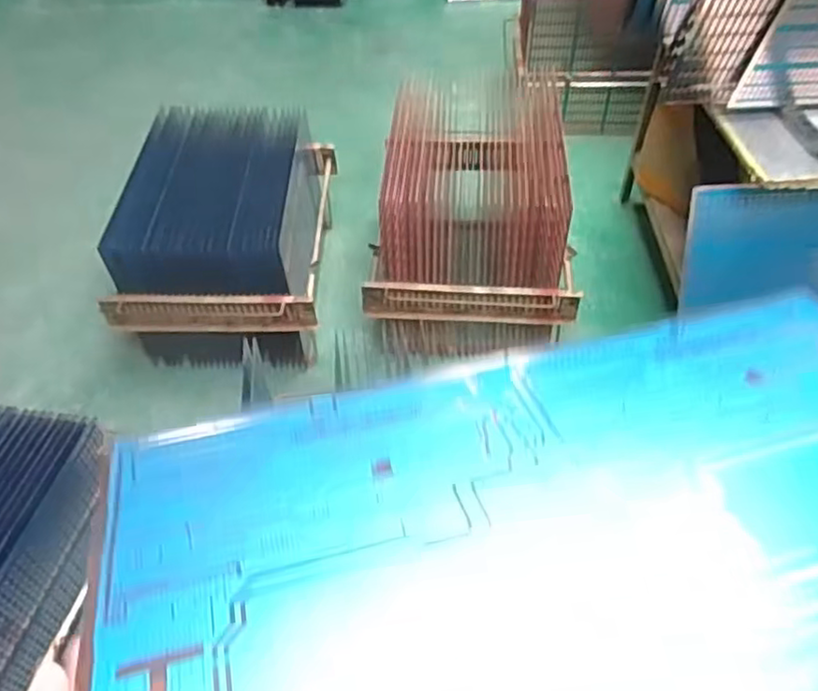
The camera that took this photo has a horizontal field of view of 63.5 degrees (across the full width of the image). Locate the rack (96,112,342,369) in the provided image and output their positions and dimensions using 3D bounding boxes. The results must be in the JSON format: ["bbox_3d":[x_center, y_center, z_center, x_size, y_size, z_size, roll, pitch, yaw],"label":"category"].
[{"bbox_3d":[-0.373,-0.248,1.423,0.378,0.299,0.513,0,49,2],"label":"rack"}]

